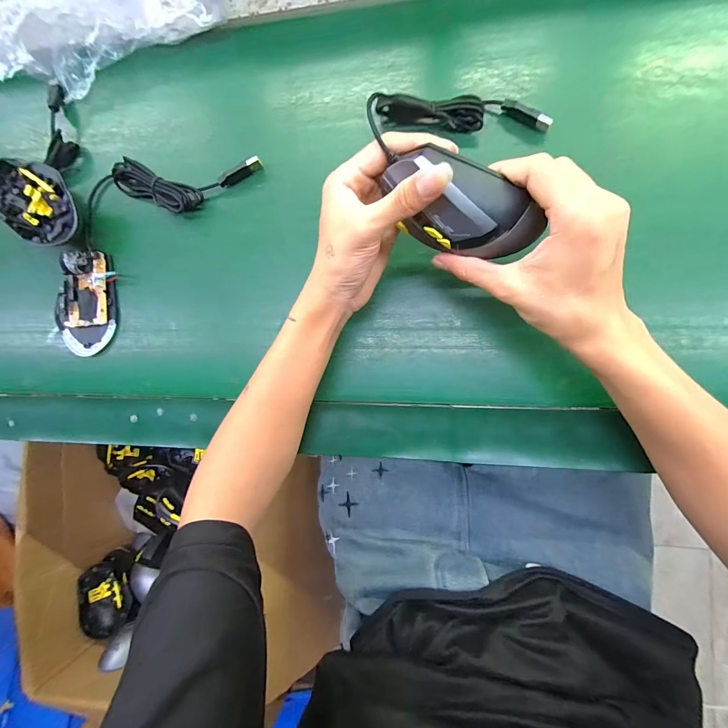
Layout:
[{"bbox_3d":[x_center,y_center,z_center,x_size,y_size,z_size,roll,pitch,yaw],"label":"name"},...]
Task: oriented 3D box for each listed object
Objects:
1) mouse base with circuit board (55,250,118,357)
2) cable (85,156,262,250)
[{"bbox_3d":[-0.305,-0.066,0.361,0.066,0.030,0.108,0,88,9],"label":"mouse base with circuit board"},{"bbox_3d":[-0.209,-0.188,0.356,0.205,0.021,0.072,-12,86,8],"label":"cable"}]

